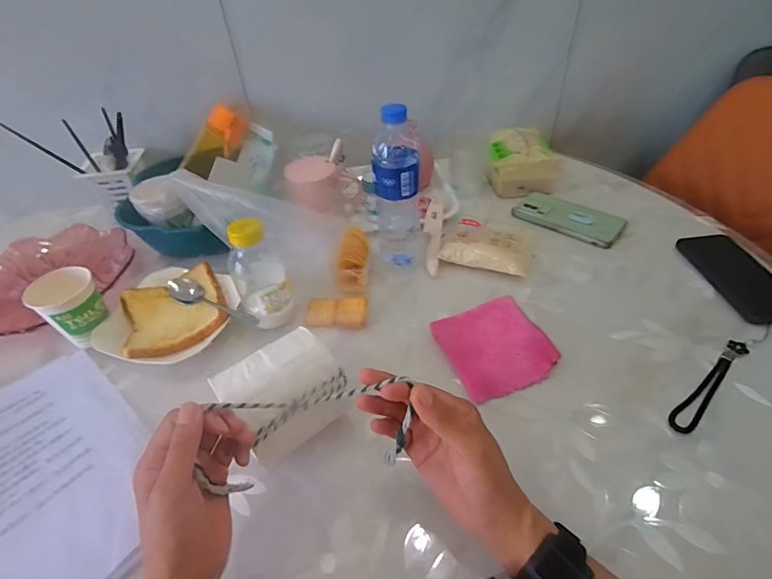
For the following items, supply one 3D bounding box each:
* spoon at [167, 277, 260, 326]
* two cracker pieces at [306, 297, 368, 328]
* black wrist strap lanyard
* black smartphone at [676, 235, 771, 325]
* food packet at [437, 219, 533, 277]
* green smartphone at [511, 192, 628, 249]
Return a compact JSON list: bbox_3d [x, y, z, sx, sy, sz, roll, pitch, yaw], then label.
[{"bbox_3d":[-0.234,0.016,0.551,0.153,0.024,0.028,21,51,23],"label":"spoon"},{"bbox_3d":[-0.064,0.027,0.542,0.081,0.021,0.038,1,46,6],"label":"two cracker pieces"},{"bbox_3d":[0.343,0.098,0.442,0.148,0.006,0.022,-33,52,-25],"label":"black wrist strap lanyard"},{"bbox_3d":[0.451,-0.019,0.539,0.071,0.016,0.156,-9,46,-4],"label":"black smartphone"},{"bbox_3d":[0.152,-0.071,0.619,0.120,0.024,0.103,12,48,16],"label":"food packet"},{"bbox_3d":[0.284,-0.115,0.657,0.158,0.008,0.072,25,53,26],"label":"green smartphone"}]

